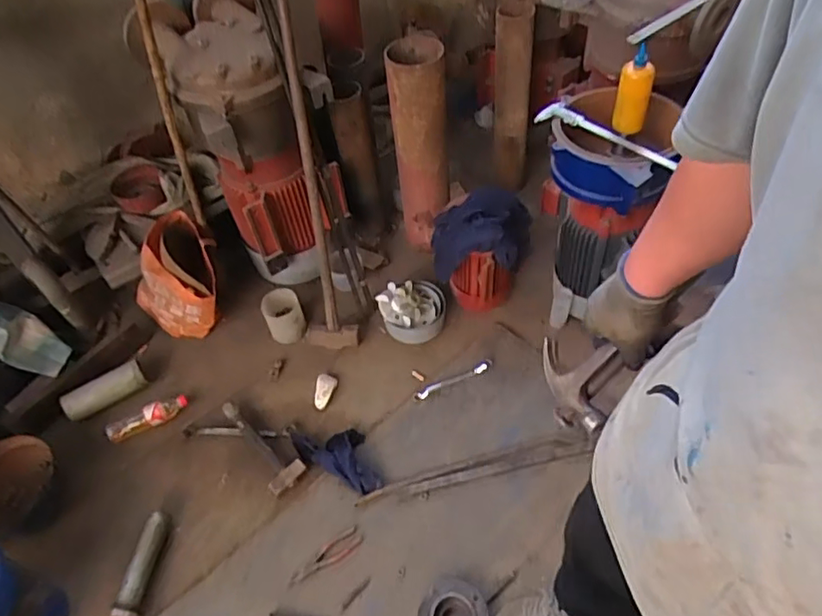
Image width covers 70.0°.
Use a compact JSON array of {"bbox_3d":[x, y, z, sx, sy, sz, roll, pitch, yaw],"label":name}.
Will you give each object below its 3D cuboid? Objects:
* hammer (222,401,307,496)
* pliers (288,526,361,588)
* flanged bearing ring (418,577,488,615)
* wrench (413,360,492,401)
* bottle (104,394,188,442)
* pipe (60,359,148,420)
[{"bbox_3d":[-0.408,0.361,1.560,0.308,0.037,0.099,36,62,28],"label":"hammer"},{"bbox_3d":[-0.197,0.586,1.368,0.187,0.008,0.054,-31,56,-21],"label":"pliers"},{"bbox_3d":[0.092,0.667,1.266,0.148,0.052,0.145,-2,51,3],"label":"flanged bearing ring"},{"bbox_3d":[0.118,0.199,1.655,0.244,0.014,0.043,-22,53,-14],"label":"wrench"},{"bbox_3d":[-0.737,0.295,1.627,0.228,0.049,0.065,-22,53,-13],"label":"bottle"},{"bbox_3d":[-0.870,0.236,1.664,0.223,0.063,0.071,-29,55,-17],"label":"pipe"}]

